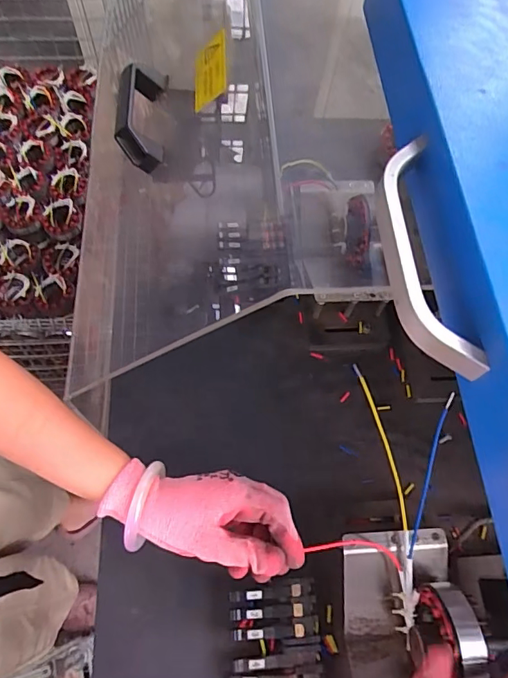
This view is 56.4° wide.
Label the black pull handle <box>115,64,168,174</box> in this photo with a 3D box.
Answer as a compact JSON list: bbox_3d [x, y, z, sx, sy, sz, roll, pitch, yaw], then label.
[{"bbox_3d":[-0.101,-0.198,0.419,0.045,0.039,0.107,-2,65,-5],"label":"black pull handle"}]

